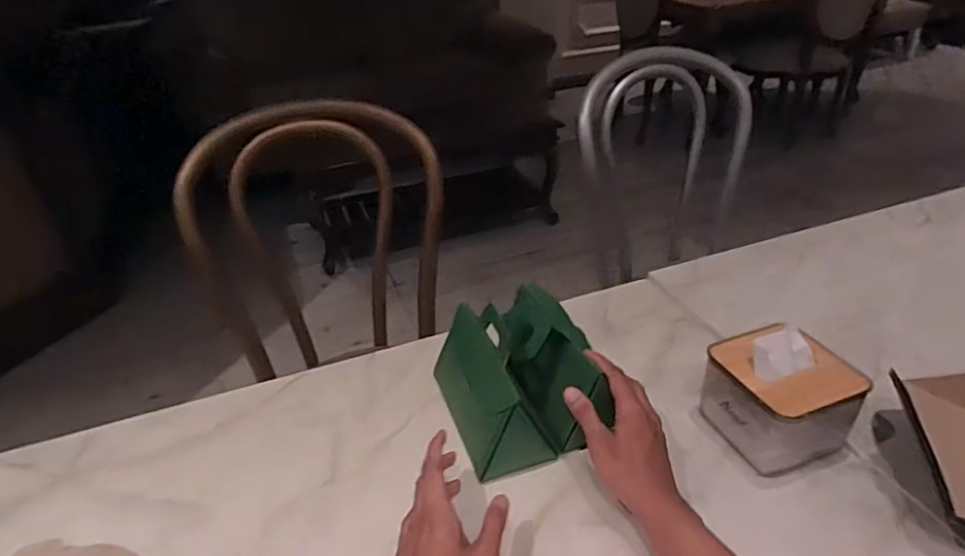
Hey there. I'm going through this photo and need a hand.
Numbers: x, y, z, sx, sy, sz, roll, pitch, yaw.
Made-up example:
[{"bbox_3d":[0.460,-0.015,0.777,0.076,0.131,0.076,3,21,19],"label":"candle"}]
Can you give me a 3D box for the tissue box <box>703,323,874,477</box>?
[{"bbox_3d":[0.297,0.112,0.595,0.114,0.103,0.107,-12,34,-14],"label":"tissue box"}]

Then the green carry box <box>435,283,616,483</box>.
[{"bbox_3d":[0.035,0.097,0.629,0.145,0.116,0.166,-11,33,-10],"label":"green carry box"}]

